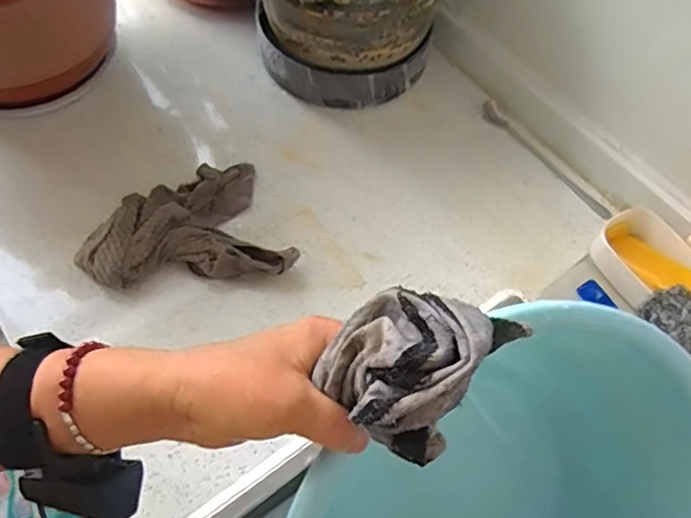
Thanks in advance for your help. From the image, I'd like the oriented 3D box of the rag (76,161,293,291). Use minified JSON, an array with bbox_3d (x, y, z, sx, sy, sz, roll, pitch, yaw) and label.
[{"bbox_3d":[-0.157,-0.043,0.576,0.201,0.042,0.143,-4,62,-6],"label":"rag"}]

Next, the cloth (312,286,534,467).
[{"bbox_3d":[0.028,0.045,0.263,0.072,0.065,0.072,31,63,15],"label":"cloth"}]

